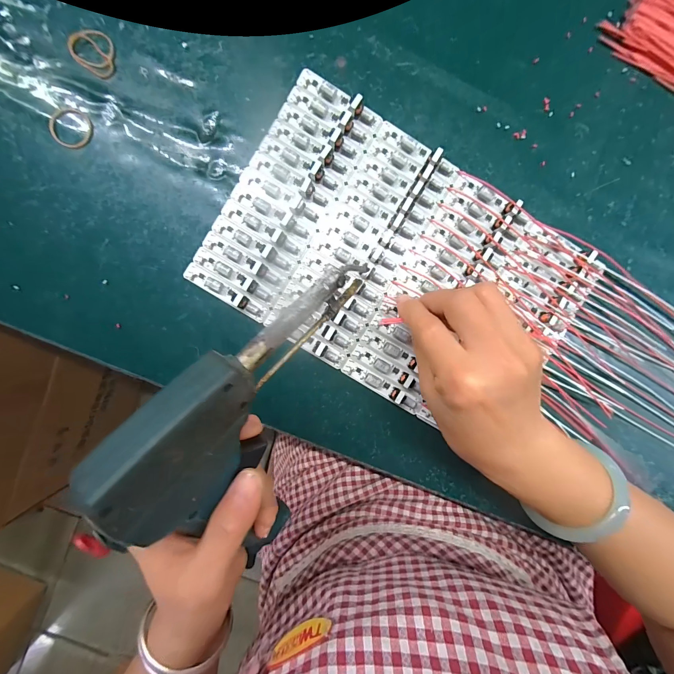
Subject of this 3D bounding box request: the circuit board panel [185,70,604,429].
[{"bbox_3d":[0.048,-0.057,0.257,0.286,0.014,0.191,31,92,-3],"label":"circuit board panel"}]

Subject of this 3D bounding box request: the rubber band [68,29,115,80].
[{"bbox_3d":[-0.192,-0.225,0.246,0.040,0.005,0.028,33,92,-3],"label":"rubber band"}]

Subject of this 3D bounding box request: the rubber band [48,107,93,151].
[{"bbox_3d":[-0.213,-0.167,0.250,0.033,0.004,0.030,0,94,-2],"label":"rubber band"}]

